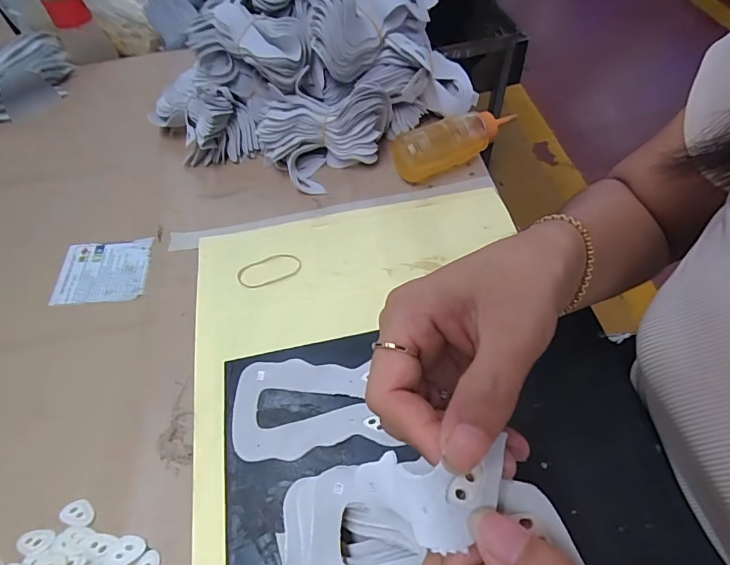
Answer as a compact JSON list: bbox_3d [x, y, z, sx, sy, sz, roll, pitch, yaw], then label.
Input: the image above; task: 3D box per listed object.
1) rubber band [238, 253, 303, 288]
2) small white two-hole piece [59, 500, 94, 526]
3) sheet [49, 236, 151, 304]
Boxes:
[{"bbox_3d":[-0.093,-0.013,0.437,0.061,0.004,0.031,-21,58,-10],"label":"rubber band"},{"bbox_3d":[-0.211,0.168,0.329,0.026,0.004,0.016,7,58,8],"label":"small white two-hole piece"},{"bbox_3d":[-0.261,-0.012,0.450,0.090,0.005,0.070,-6,57,0],"label":"sheet"}]

